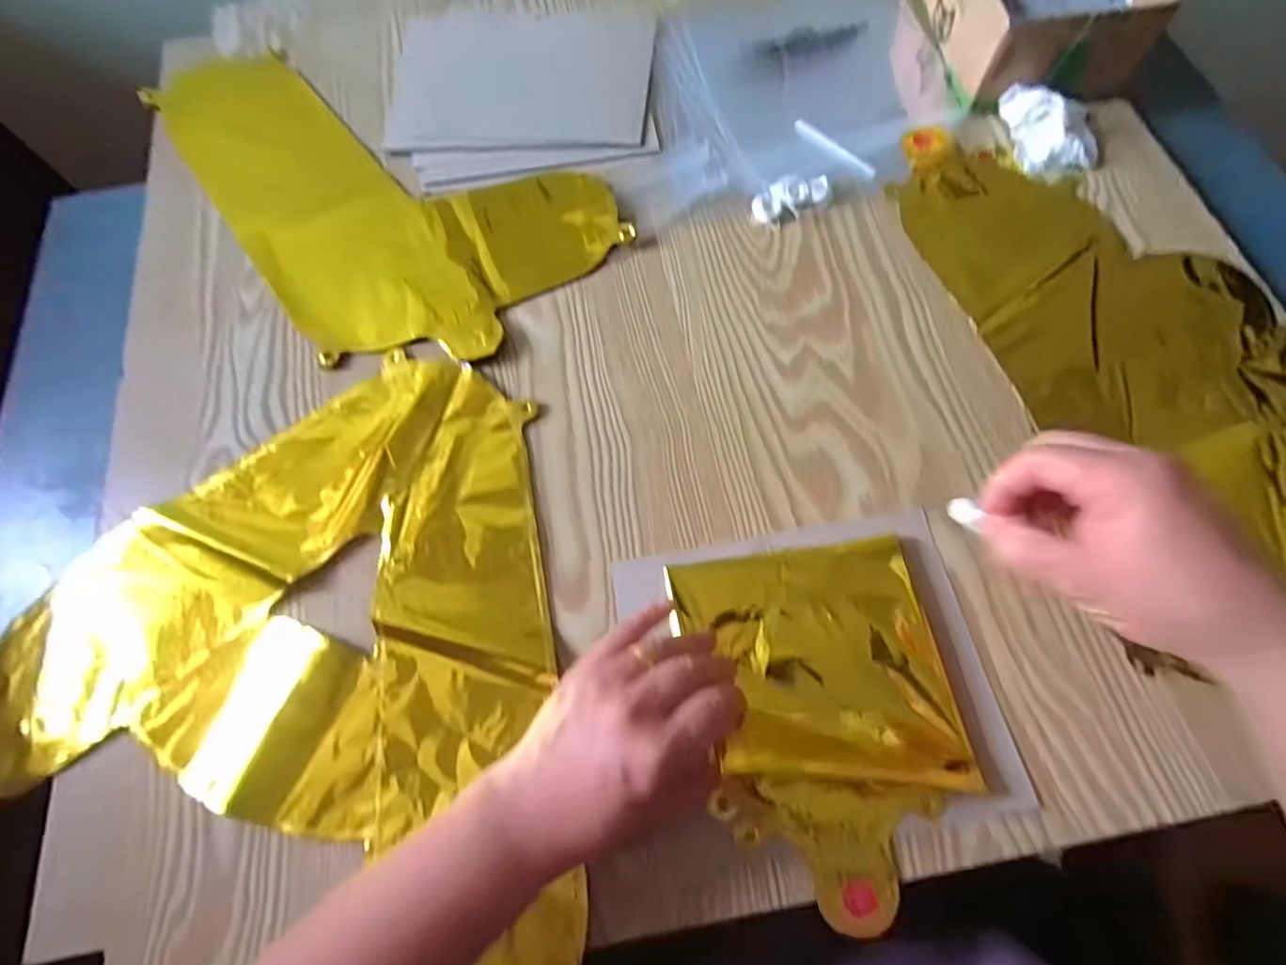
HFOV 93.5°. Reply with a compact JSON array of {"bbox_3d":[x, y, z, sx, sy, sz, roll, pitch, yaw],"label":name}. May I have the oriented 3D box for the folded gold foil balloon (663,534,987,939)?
[{"bbox_3d":[0.097,0.122,0.317,0.133,0.019,0.183,-10,67,-1],"label":"folded gold foil balloon"}]

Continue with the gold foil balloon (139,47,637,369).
[{"bbox_3d":[-0.229,-0.252,0.492,0.229,0.008,0.412,-42,71,-14],"label":"gold foil balloon"}]

